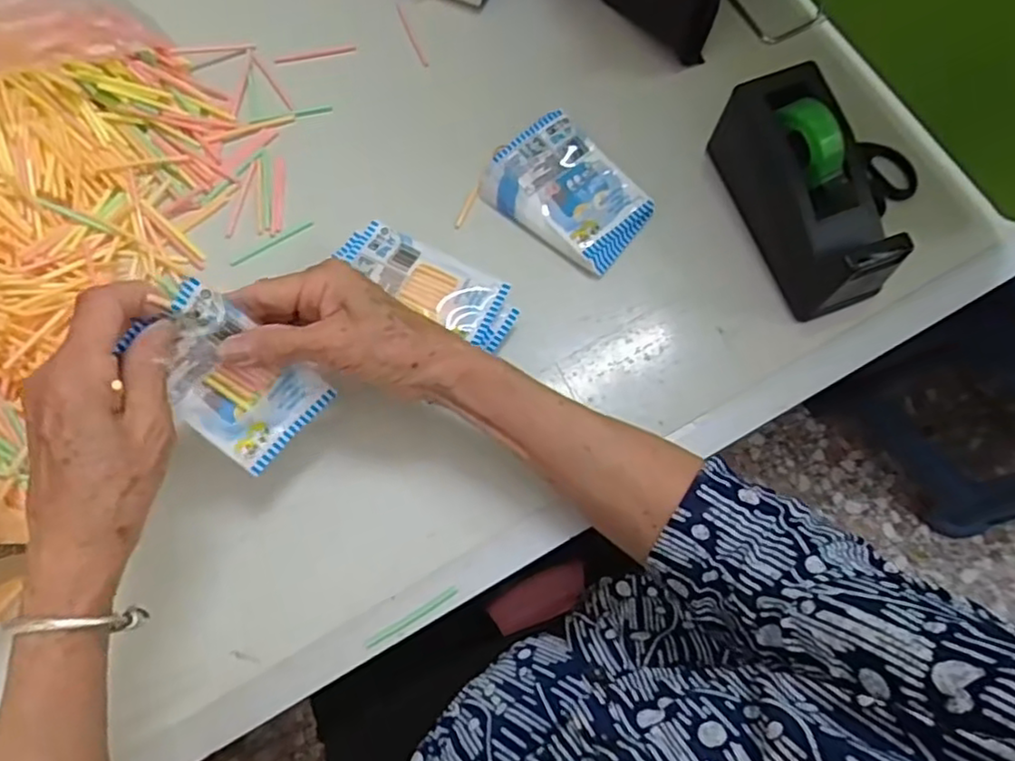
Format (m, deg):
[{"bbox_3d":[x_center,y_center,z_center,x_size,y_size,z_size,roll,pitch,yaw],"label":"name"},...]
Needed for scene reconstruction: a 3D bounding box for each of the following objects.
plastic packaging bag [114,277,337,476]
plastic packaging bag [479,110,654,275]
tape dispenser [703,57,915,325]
[{"bbox_3d":[-0.150,0.002,0.364,0.067,0.099,0.012,-50,39,-4],"label":"plastic packaging bag"},{"bbox_3d":[0.044,-0.135,0.480,0.111,0.015,0.081,41,79,11],"label":"plastic packaging bag"},{"bbox_3d":[0.197,-0.124,0.441,0.056,0.092,0.149,-21,75,-5],"label":"tape dispenser"}]

